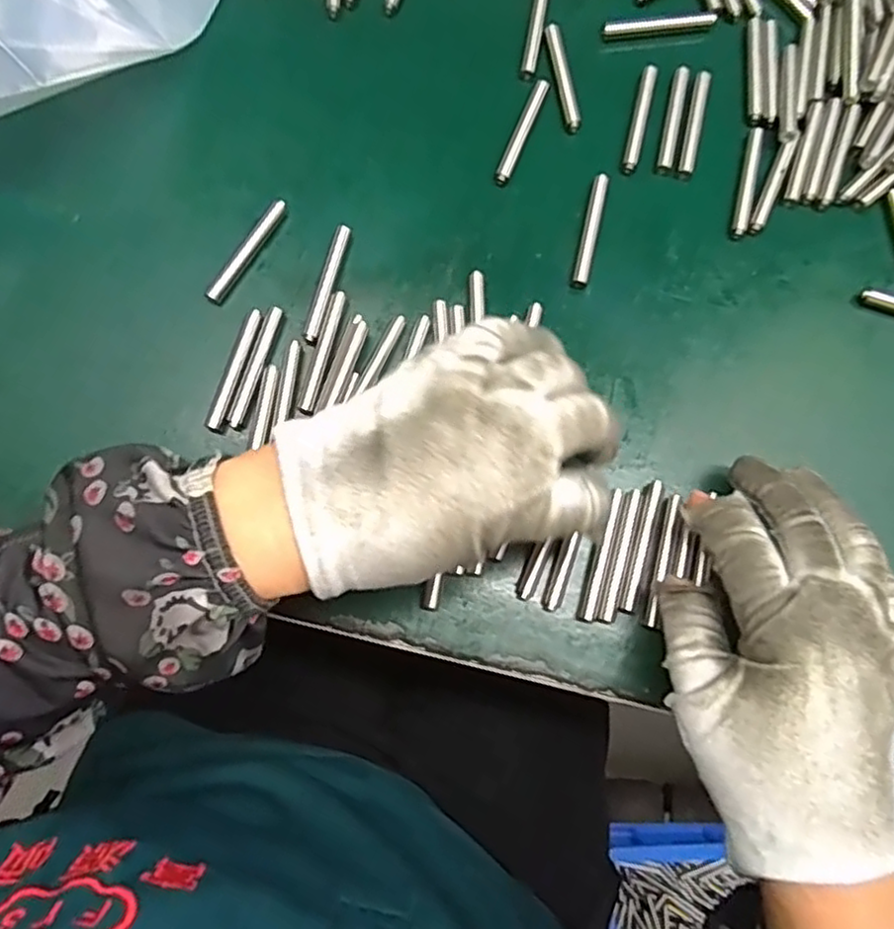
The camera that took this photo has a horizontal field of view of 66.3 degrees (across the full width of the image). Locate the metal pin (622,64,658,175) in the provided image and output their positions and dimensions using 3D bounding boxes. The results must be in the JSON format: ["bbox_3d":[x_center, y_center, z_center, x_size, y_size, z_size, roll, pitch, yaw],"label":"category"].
[{"bbox_3d":[0.096,-0.173,0.341,0.007,0.004,0.060,14,80,2],"label":"metal pin"}]

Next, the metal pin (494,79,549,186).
[{"bbox_3d":[0.038,-0.166,0.341,0.008,0.007,0.061,22,80,4],"label":"metal pin"}]

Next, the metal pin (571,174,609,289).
[{"bbox_3d":[0.069,-0.112,0.329,0.008,0.007,0.058,13,80,2],"label":"metal pin"}]

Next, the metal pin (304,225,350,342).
[{"bbox_3d":[-0.056,-0.085,0.320,0.006,0.004,0.058,14,80,2],"label":"metal pin"}]

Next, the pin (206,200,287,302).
[{"bbox_3d":[-0.094,-0.102,0.325,0.008,0.008,0.058,31,81,5],"label":"pin"}]

